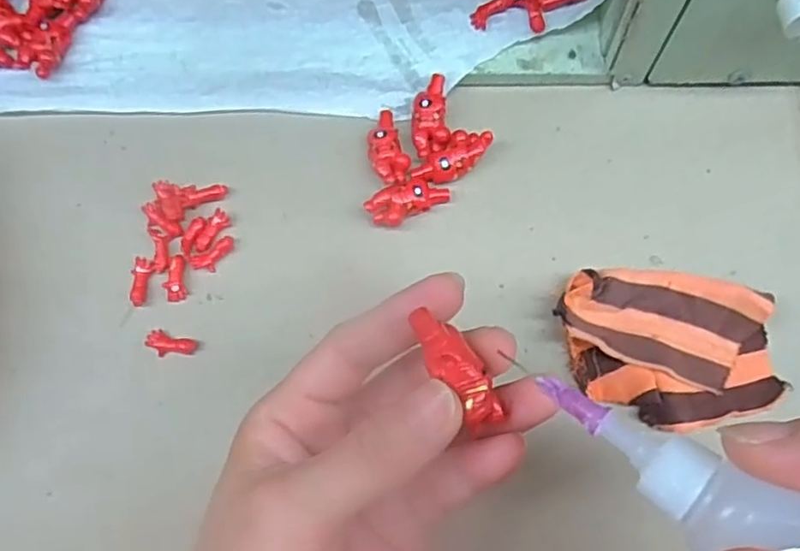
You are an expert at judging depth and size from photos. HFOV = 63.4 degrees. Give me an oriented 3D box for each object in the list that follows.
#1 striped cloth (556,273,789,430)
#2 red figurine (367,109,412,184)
[{"bbox_3d":[0.122,0.033,0.291,0.099,0.019,0.065,11,76,5],"label":"striped cloth"},{"bbox_3d":[-0.007,-0.064,0.324,0.018,0.009,0.042,-19,75,-3],"label":"red figurine"}]

